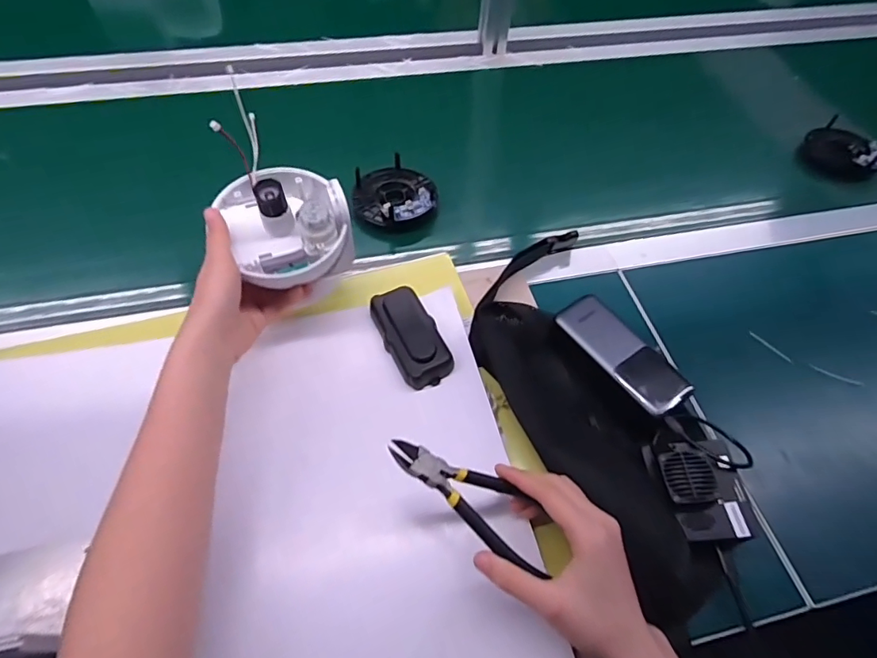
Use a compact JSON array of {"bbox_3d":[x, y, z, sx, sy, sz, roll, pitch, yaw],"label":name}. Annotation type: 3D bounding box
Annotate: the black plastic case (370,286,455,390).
[{"bbox_3d":[-0.027,0.004,0.488,0.051,0.021,0.105,-20,60,-17],"label":"black plastic case"}]

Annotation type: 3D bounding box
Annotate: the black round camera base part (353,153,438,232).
[{"bbox_3d":[-0.055,-0.163,0.609,0.093,0.030,0.096,2,56,-2],"label":"black round camera base part"}]

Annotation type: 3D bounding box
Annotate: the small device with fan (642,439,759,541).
[{"bbox_3d":[0.207,0.124,0.394,0.070,0.018,0.076,0,56,-3],"label":"small device with fan"}]

